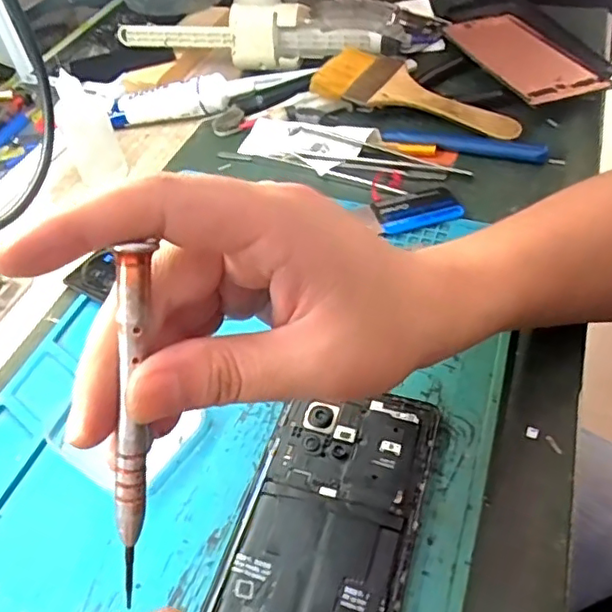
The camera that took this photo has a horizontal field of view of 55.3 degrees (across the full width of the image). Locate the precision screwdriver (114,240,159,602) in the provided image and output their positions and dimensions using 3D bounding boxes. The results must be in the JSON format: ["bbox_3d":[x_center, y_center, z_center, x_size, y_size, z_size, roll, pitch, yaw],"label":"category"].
[{"bbox_3d":[-0.051,0.035,0.172,0.008,0.108,0.008,7,12,10],"label":"precision screwdriver"}]

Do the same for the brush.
[{"bbox_3d":[0.088,-0.165,0.457,0.162,0.022,0.063,24,55,22],"label":"brush"}]

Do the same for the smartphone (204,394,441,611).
[{"bbox_3d":[0.005,0.103,0.241,0.072,0.011,0.157,13,52,14],"label":"smartphone"}]

